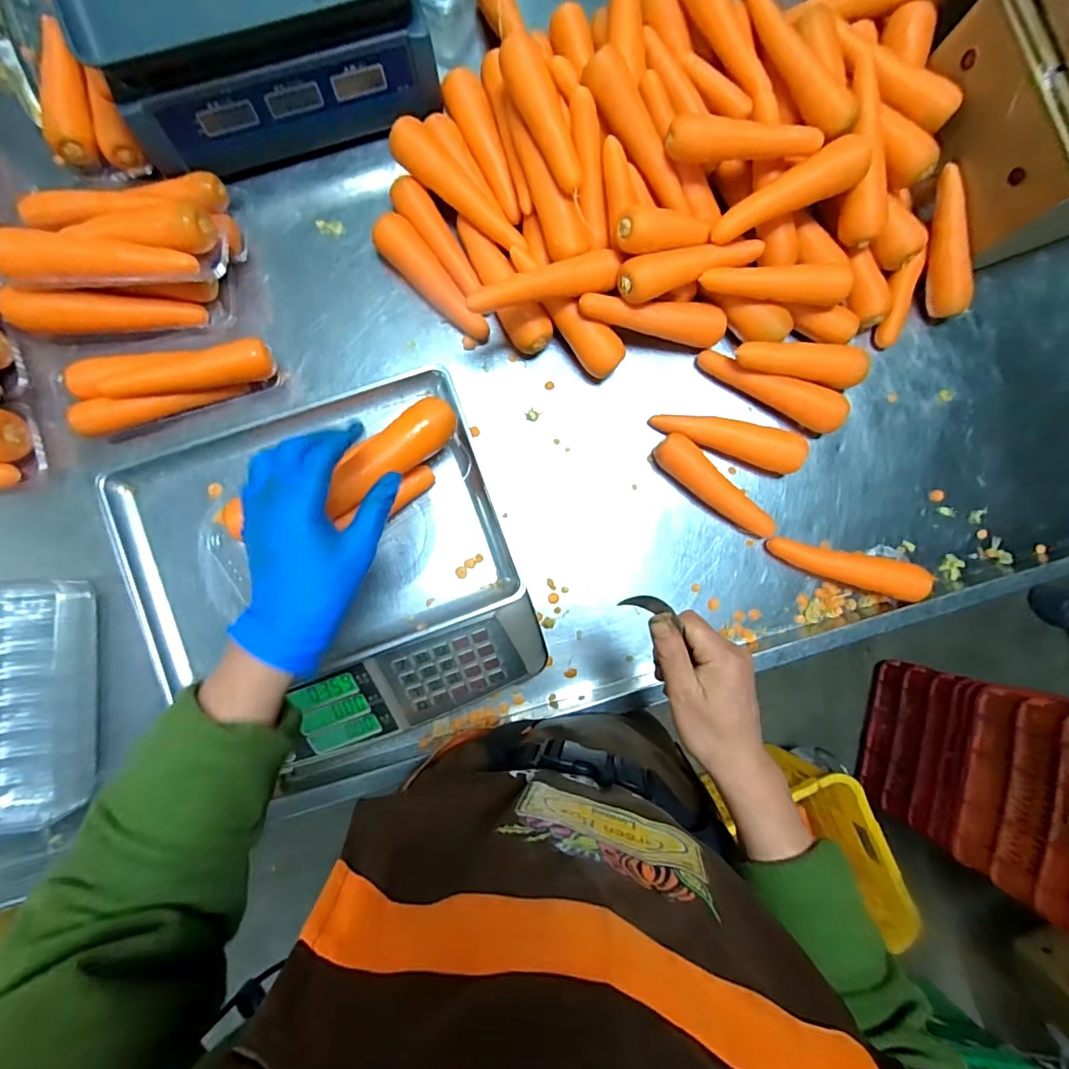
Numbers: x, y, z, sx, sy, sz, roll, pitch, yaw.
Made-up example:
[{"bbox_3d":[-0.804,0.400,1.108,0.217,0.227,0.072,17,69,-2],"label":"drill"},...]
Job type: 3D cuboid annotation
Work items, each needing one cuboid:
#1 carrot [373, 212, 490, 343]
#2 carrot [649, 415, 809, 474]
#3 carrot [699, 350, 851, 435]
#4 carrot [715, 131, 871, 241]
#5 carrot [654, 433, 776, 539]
[{"bbox_3d":[-0.122,-0.297,0.592,0.045,0.043,0.166,-41,91,-5],"label":"carrot"},{"bbox_3d":[0.238,-0.118,0.613,0.186,0.036,0.047,15,87,-3],"label":"carrot"},{"bbox_3d":[0.298,-0.182,0.617,0.194,0.042,0.044,28,86,-3],"label":"carrot"},{"bbox_3d":[0.281,-0.379,0.553,0.177,0.041,0.049,-28,90,-5],"label":"carrot"},{"bbox_3d":[0.224,-0.056,0.608,0.176,0.036,0.038,37,86,-2],"label":"carrot"}]

